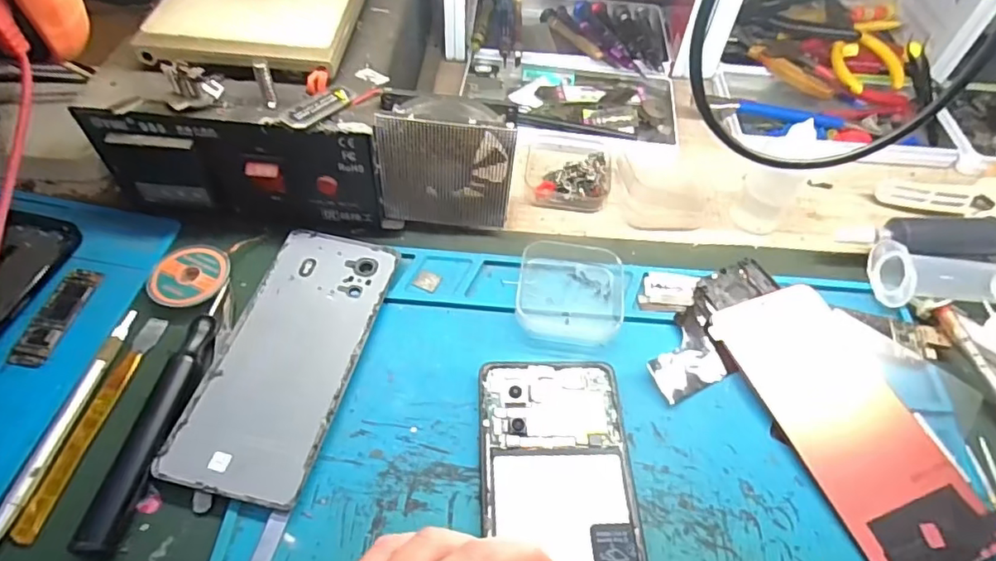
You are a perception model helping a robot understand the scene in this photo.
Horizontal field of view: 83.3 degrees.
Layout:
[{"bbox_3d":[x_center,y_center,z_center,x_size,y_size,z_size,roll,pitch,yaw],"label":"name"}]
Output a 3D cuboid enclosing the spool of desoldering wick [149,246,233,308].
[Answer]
[{"bbox_3d":[-0.183,-0.003,0.330,0.043,0.013,0.044,1,55,-2],"label":"spool of desoldering wick"}]

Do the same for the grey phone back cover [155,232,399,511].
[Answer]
[{"bbox_3d":[-0.113,0.037,0.310,0.072,0.009,0.158,11,55,5],"label":"grey phone back cover"}]

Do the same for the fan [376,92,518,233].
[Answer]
[{"bbox_3d":[-0.031,-0.070,0.346,0.079,0.084,0.033,4,55,0],"label":"fan"}]

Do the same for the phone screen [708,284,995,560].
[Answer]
[{"bbox_3d":[0.188,0.073,0.304,0.078,0.005,0.157,-18,58,-15],"label":"phone screen"}]

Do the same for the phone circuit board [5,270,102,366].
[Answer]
[{"bbox_3d":[-0.248,0.019,0.313,0.022,0.004,0.060,8,55,3],"label":"phone circuit board"}]

